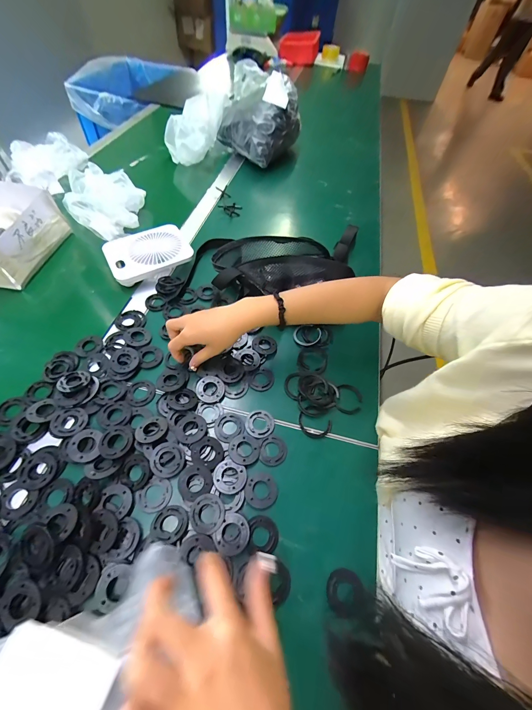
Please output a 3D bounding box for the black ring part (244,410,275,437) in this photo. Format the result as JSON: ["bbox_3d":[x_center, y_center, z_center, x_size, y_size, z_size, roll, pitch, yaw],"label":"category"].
[{"bbox_3d":[-0.009,0.104,0.427,0.043,0.004,0.043,2,55,-3],"label":"black ring part"}]

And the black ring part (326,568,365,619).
[{"bbox_3d":[0.092,0.275,0.325,0.040,0.007,0.043,2,55,-3],"label":"black ring part"}]

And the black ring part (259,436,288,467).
[{"bbox_3d":[0.011,0.140,0.408,0.039,0.004,0.043,17,56,7],"label":"black ring part"}]

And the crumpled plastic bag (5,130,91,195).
[{"bbox_3d":[-0.593,-0.528,0.763,0.100,0.077,0.232,6,55,-1],"label":"crumpled plastic bag"}]

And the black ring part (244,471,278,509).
[{"bbox_3d":[-0.006,0.182,0.378,0.043,0.004,0.043,17,56,7],"label":"black ring part"}]

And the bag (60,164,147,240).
[{"bbox_3d":[-0.378,-0.372,0.664,0.162,0.071,0.201,-20,59,-18],"label":"bag"}]

